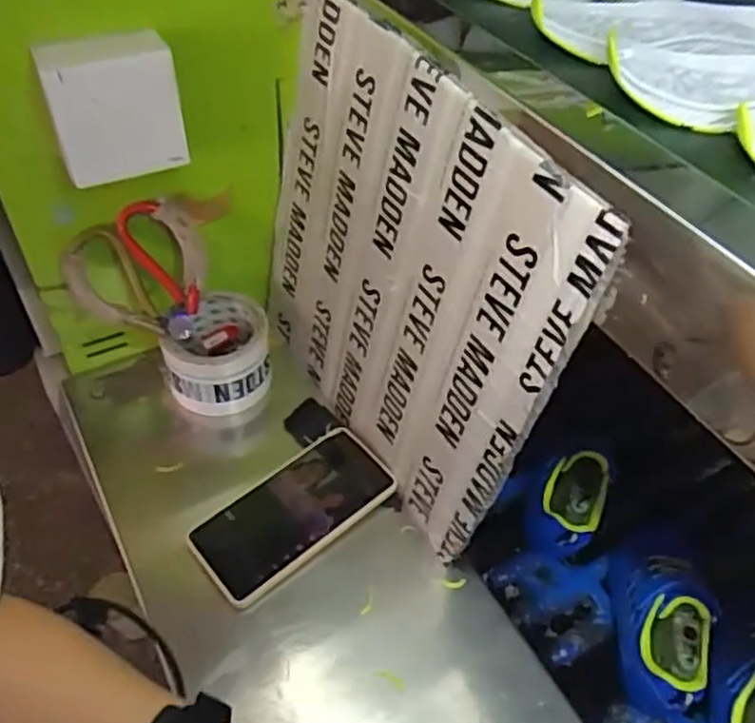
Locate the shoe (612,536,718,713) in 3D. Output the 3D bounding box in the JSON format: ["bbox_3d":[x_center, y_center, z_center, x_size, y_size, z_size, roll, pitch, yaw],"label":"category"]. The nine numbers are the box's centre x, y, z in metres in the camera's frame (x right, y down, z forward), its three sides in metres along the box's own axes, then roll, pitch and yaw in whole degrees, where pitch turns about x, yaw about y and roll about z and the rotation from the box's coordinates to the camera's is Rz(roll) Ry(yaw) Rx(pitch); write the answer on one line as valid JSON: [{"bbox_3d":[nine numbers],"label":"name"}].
[{"bbox_3d":[0.222,0.198,0.536,0.063,0.069,0.137,9,49,1],"label":"shoe"}]

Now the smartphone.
[{"bbox_3d":[-0.068,0.123,0.572,0.165,0.012,0.074,-30,59,-29],"label":"smartphone"}]

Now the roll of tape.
[{"bbox_3d":[-0.149,-0.008,0.650,0.089,0.070,0.093,-2,50,-9],"label":"roll of tape"}]

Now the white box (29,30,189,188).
[{"bbox_3d":[-0.185,-0.178,0.485,0.084,0.095,0.033,-21,55,-23],"label":"white box"}]

